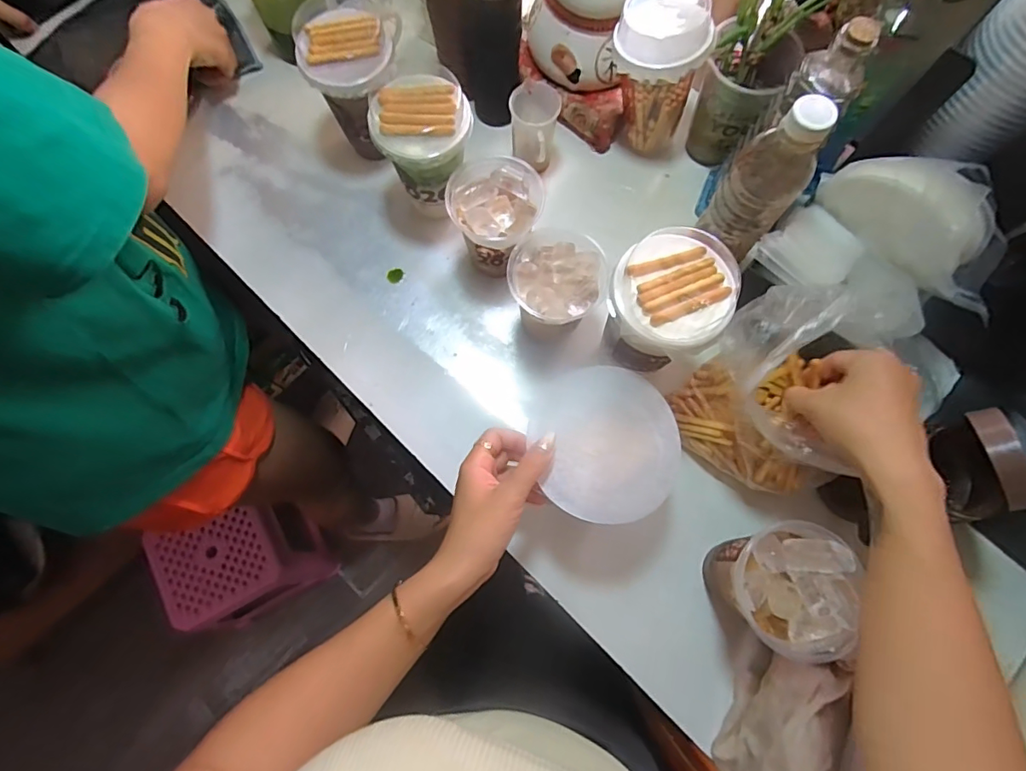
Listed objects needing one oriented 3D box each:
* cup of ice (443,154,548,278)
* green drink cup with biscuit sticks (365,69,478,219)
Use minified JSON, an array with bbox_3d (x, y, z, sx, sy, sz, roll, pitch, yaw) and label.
[{"bbox_3d":[-0.018,-0.166,0.513,0.087,0.100,0.087,0,76,-1],"label":"cup of ice"},{"bbox_3d":[-0.088,-0.237,0.518,0.089,0.134,0.089,0,76,-1],"label":"green drink cup with biscuit sticks"}]

